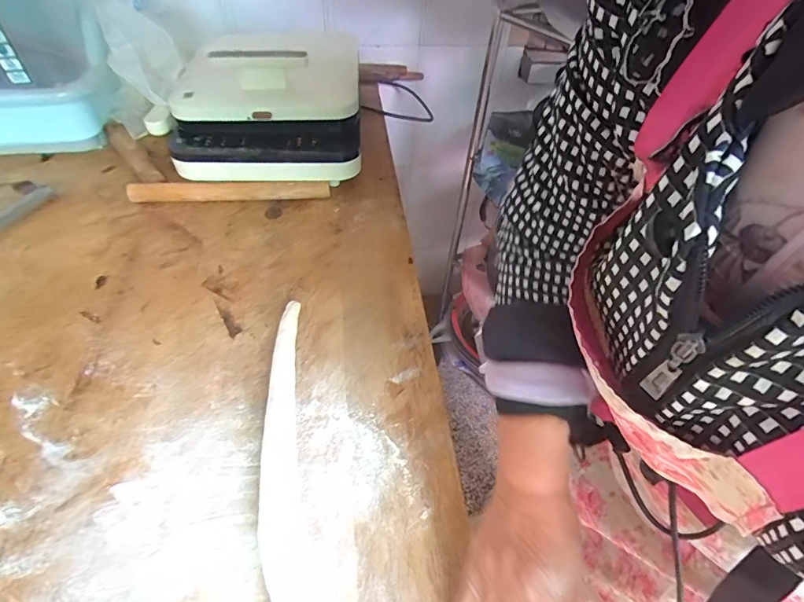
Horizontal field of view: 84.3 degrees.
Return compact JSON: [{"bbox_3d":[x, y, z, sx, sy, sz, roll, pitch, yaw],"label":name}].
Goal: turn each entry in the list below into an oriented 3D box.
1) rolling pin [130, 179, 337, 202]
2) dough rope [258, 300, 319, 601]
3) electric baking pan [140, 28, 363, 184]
[{"bbox_3d":[-0.262,-0.170,0.681,0.295,0.029,0.023,-2,49,-3],"label":"rolling pin"},{"bbox_3d":[-0.096,0.203,0.372,0.044,0.021,0.499,-9,50,-9],"label":"dough rope"},{"bbox_3d":[-0.205,-0.277,0.649,0.289,0.159,0.134,-2,49,-6],"label":"electric baking pan"}]

